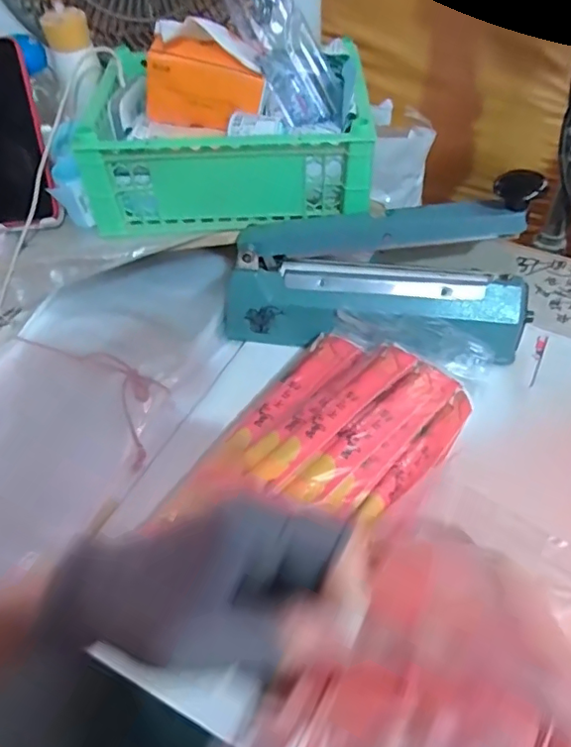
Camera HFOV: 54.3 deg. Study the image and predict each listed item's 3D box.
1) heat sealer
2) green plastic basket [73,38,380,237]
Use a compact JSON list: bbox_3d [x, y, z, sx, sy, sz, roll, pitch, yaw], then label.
[{"bbox_3d":[0.087,-0.099,0.574,0.309,0.174,0.104,-2,49,14],"label":"heat sealer"},{"bbox_3d":[-0.059,-0.257,0.607,0.290,0.113,0.200,1,51,-1],"label":"green plastic basket"}]

